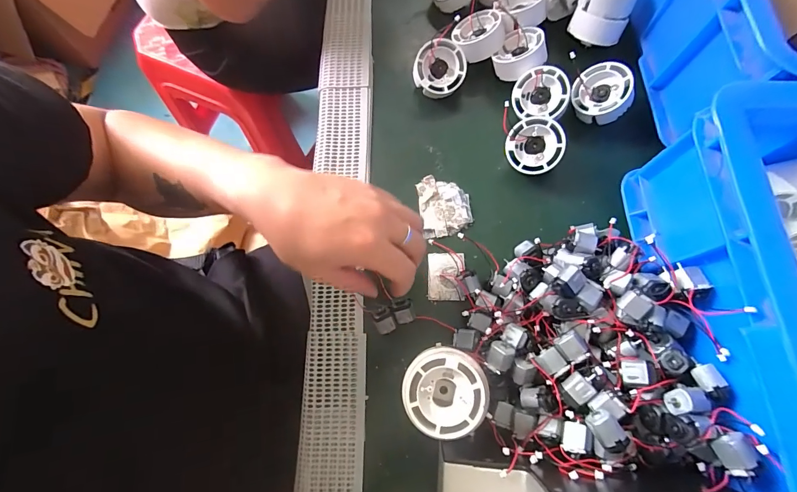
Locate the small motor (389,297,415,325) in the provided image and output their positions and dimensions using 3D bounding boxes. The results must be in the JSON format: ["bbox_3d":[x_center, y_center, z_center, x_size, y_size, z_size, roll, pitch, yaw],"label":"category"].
[{"bbox_3d":[0.004,0.060,0.338,0.020,0.014,0.022,-10,75,-2],"label":"small motor"}]

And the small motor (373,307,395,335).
[{"bbox_3d":[-0.013,0.070,0.341,0.017,0.021,0.022,-20,75,-5],"label":"small motor"}]

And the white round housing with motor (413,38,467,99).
[{"bbox_3d":[0.044,-0.191,0.395,0.054,0.028,0.053,5,101,4],"label":"white round housing with motor"}]

